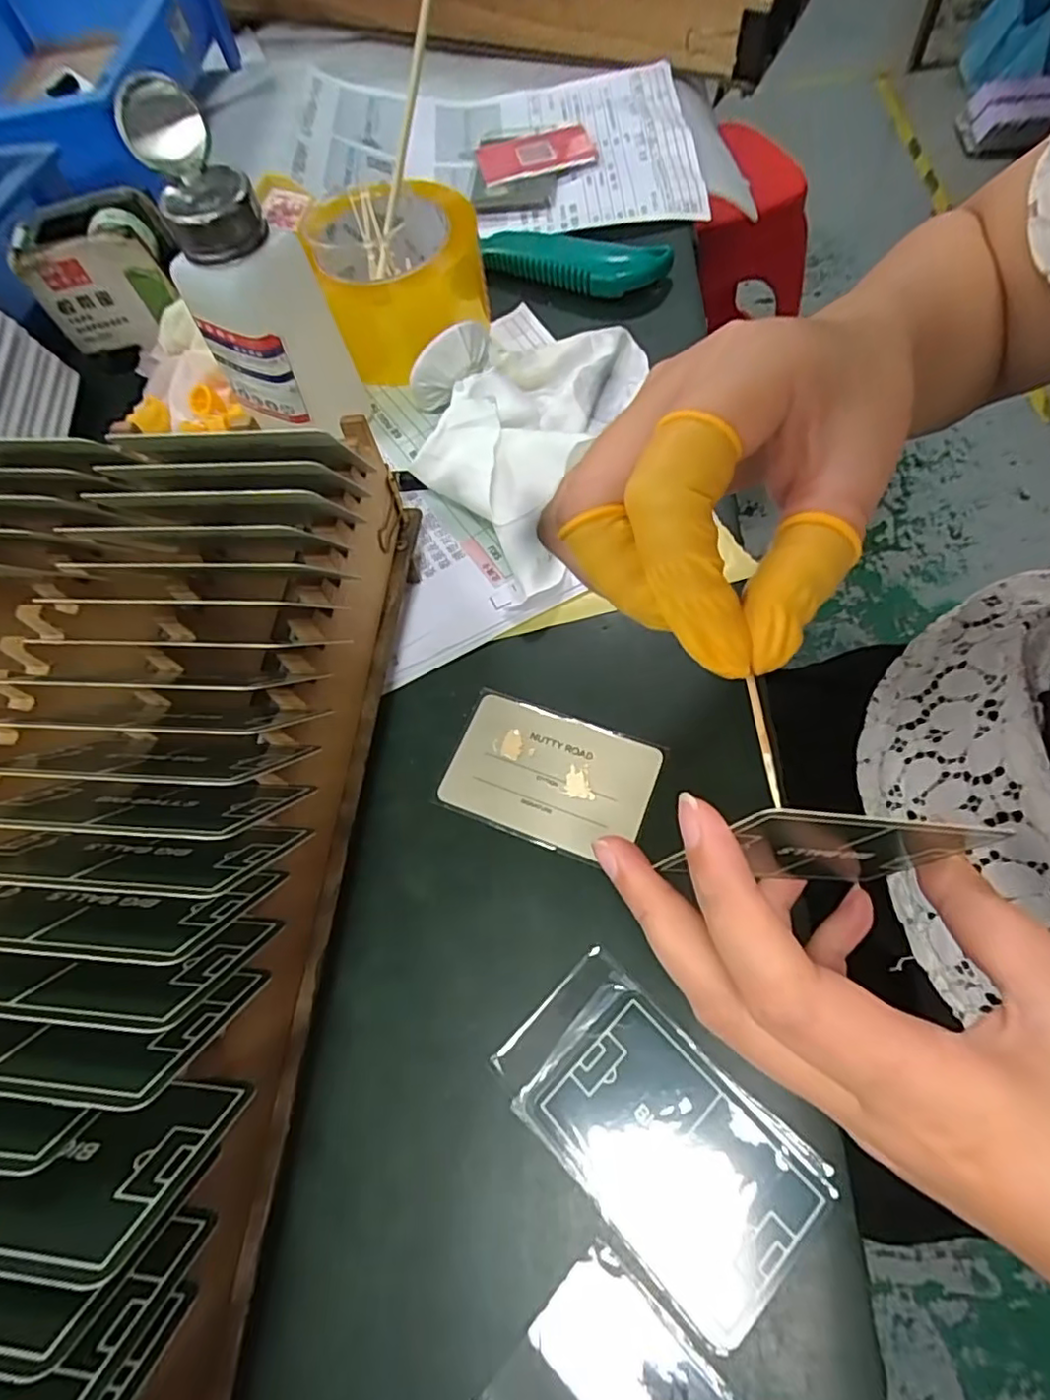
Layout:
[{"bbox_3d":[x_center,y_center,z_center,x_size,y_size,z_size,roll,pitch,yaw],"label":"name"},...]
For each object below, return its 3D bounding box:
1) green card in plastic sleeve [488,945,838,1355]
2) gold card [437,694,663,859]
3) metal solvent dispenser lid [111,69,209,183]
[{"bbox_3d":[0.042,0.142,0.209,0.102,0.004,0.060,39,76,24],"label":"green card in plastic sleeve"},{"bbox_3d":[0.010,0.032,0.268,0.085,0.004,0.053,18,68,15],"label":"gold card"},{"bbox_3d":[-0.150,-0.237,0.258,0.032,0.032,0.012,1,38,-31],"label":"metal solvent dispenser lid"}]

